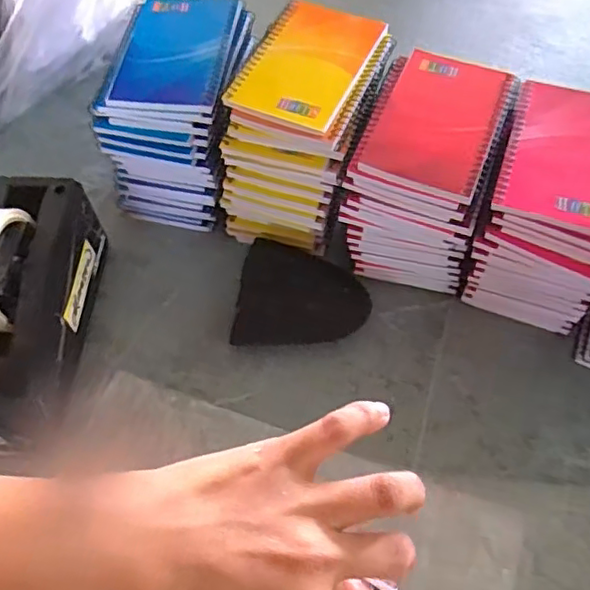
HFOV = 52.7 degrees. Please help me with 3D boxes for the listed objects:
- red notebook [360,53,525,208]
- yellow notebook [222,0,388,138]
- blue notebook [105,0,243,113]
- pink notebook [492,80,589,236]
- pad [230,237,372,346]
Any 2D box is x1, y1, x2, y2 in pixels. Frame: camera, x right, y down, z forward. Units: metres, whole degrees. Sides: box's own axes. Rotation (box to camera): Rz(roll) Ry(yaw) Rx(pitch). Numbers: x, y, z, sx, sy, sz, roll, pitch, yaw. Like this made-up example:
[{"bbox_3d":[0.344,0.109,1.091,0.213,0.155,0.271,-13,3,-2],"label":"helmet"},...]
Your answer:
[{"bbox_3d":[0.108,-0.127,0.434,0.083,0.009,0.128,20,63,11],"label":"red notebook"},{"bbox_3d":[0.010,-0.178,0.453,0.084,0.007,0.134,21,63,12],"label":"yellow notebook"},{"bbox_3d":[-0.093,-0.196,0.474,0.082,0.008,0.130,5,61,3],"label":"blue notebook"},{"bbox_3d":[0.192,-0.103,0.422,0.079,0.006,0.135,17,62,10],"label":"pink notebook"},{"bbox_3d":[0.008,0.003,0.492,0.102,0.033,0.086,8,59,5],"label":"pad"}]

